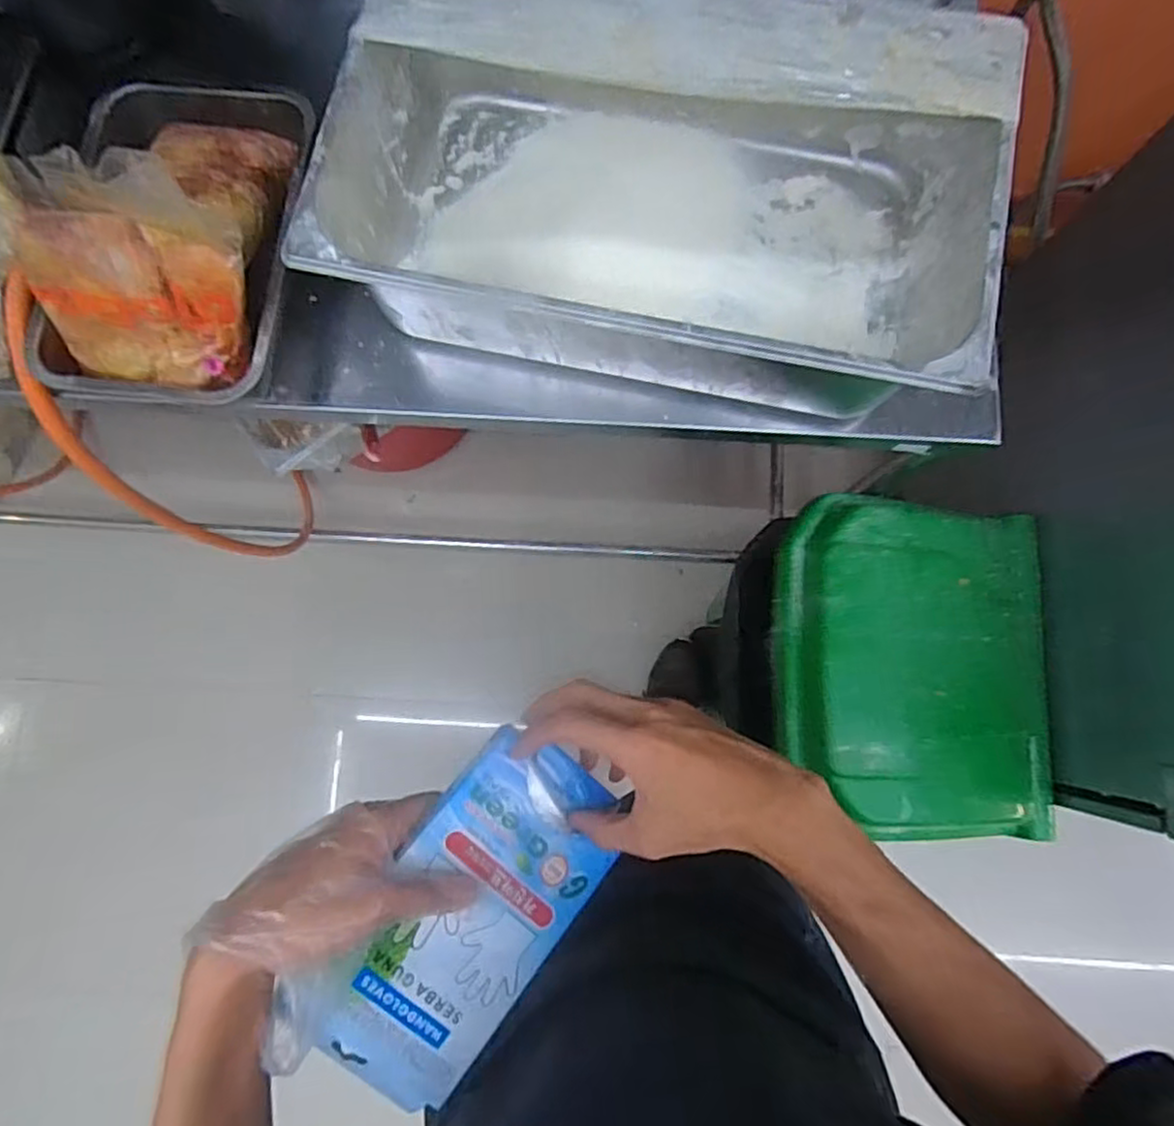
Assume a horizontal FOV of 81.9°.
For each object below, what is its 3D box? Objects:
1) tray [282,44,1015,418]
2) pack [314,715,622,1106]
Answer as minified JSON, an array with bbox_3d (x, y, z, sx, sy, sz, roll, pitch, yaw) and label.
[{"bbox_3d":[0.063,-0.315,0.601,0.515,0.154,0.326,12,78,3],"label":"tray"},{"bbox_3d":[-0.071,0.213,0.416,0.114,0.020,0.210,44,71,-11],"label":"pack"}]

